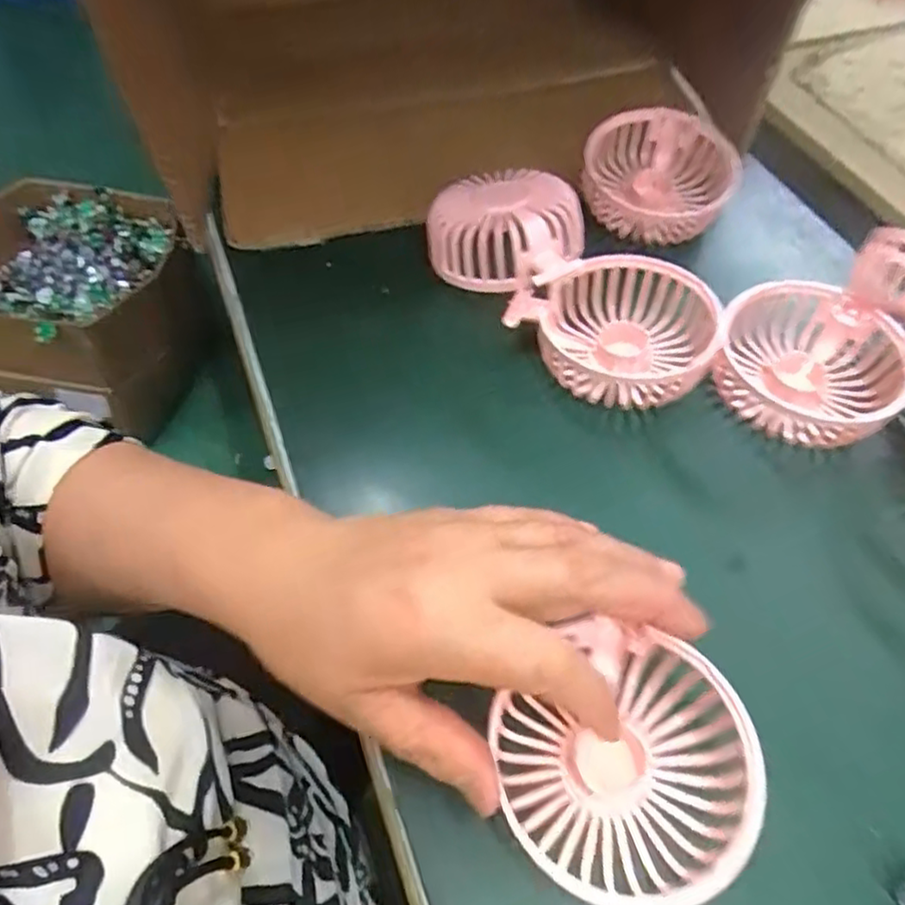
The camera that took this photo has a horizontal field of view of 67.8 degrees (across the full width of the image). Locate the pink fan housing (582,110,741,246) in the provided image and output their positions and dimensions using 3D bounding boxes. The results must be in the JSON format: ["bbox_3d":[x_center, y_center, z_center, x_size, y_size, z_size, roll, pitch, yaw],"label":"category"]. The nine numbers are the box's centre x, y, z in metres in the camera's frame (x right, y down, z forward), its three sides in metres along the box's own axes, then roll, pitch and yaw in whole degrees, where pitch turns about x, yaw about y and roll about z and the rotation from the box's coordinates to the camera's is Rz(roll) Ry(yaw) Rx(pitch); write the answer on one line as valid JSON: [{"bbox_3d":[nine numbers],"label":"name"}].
[{"bbox_3d":[0.135,-0.176,0.426,0.086,0.040,0.084,1,56,-1],"label":"pink fan housing"}]

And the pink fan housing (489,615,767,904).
[{"bbox_3d":[0.060,0.110,0.239,0.090,0.035,0.083,1,56,-1],"label":"pink fan housing"}]

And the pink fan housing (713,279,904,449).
[{"bbox_3d":[0.181,-0.049,0.340,0.086,0.033,0.086,1,56,-1],"label":"pink fan housing"}]

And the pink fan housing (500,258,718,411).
[{"bbox_3d":[0.090,-0.065,0.354,0.092,0.030,0.088,-17,58,-13],"label":"pink fan housing"}]

